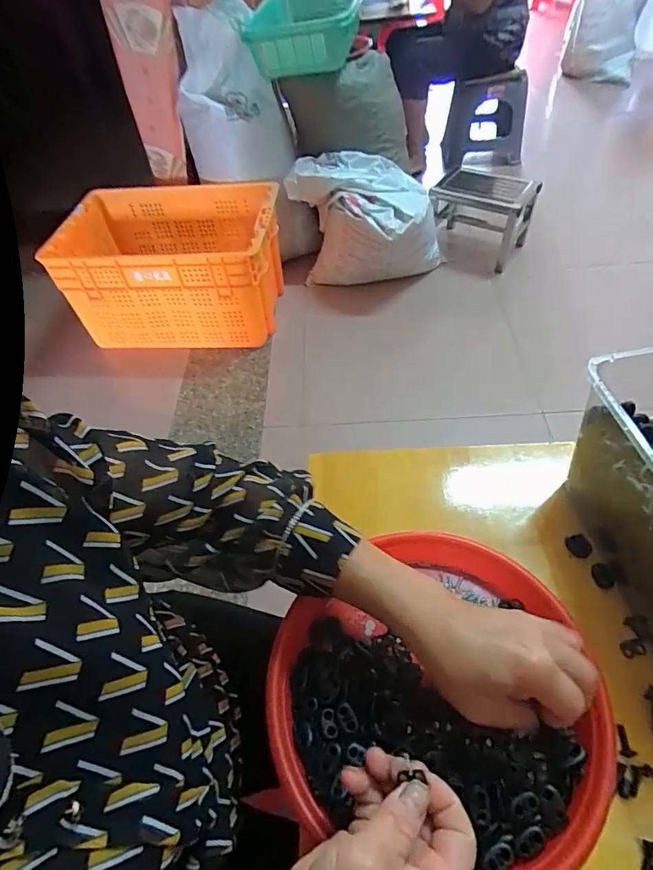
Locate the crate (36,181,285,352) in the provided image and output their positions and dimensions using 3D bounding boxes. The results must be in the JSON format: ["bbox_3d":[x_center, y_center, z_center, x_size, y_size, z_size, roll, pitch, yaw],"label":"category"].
[{"bbox_3d":[-0.426,-0.503,1.378,0.555,0.304,0.394,1,52,6],"label":"crate"}]

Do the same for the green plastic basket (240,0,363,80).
[{"bbox_3d":[-0.052,-1.108,1.270,0.278,0.129,0.407,2,52,6],"label":"green plastic basket"}]

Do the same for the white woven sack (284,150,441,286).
[{"bbox_3d":[0.126,-0.667,1.456,0.402,0.317,0.275,23,57,21],"label":"white woven sack"}]

